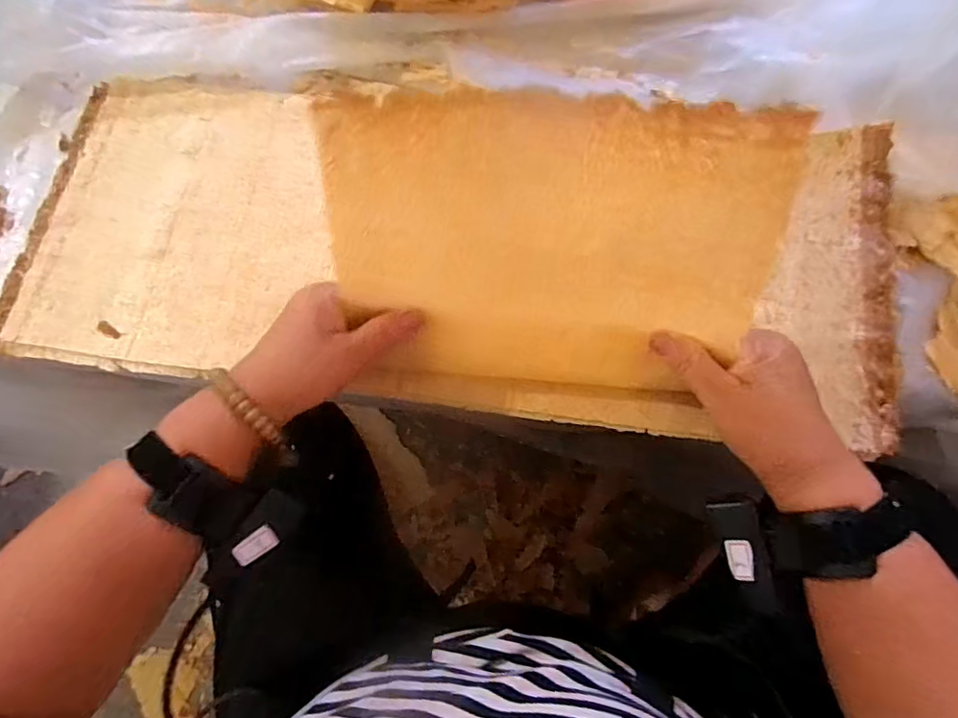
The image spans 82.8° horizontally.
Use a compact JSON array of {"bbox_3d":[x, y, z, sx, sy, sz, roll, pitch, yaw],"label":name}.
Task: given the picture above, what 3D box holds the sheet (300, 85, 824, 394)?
[{"bbox_3d":[0.040,-0.055,0.339,0.247,0.195,0.030,7,41,5],"label":"sheet"}]

